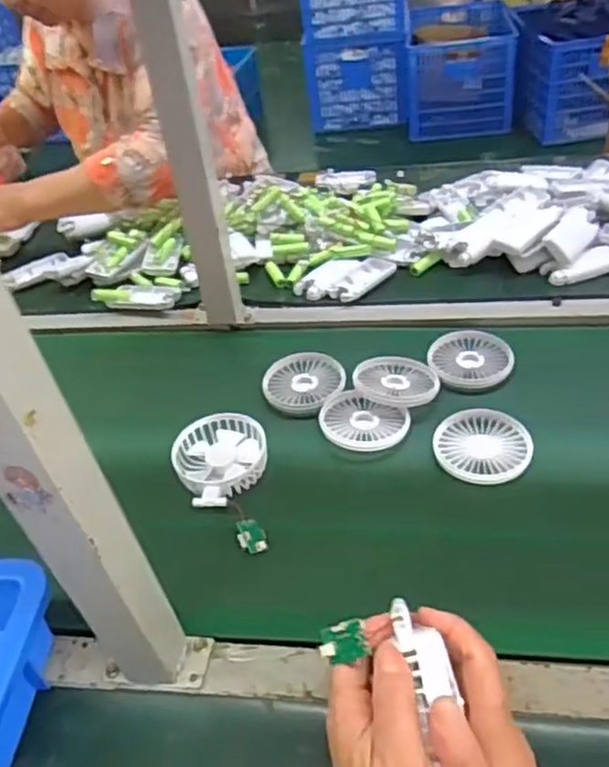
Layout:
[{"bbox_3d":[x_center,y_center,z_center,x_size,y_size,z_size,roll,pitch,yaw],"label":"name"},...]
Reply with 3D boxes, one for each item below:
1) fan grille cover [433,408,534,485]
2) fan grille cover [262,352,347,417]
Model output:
[{"bbox_3d":[0.169,0.056,0.646,0.087,0.008,0.089,-1,41,9],"label":"fan grille cover"},{"bbox_3d":[-0.001,0.000,0.734,0.087,0.020,0.085,-6,41,3],"label":"fan grille cover"}]

